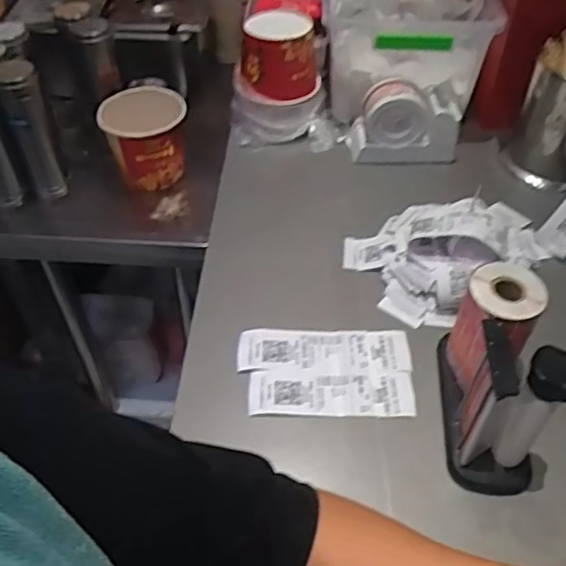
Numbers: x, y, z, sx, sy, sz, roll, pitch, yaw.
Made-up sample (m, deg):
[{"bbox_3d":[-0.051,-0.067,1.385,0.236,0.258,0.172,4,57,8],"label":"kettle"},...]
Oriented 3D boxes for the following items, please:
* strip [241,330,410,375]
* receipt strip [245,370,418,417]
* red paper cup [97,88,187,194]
[{"bbox_3d":[0.045,0.079,0.682,0.189,0.007,0.061,-2,51,-3],"label":"strip"},{"bbox_3d":[0.050,0.116,0.647,0.174,0.006,0.056,0,48,0],"label":"receipt strip"},{"bbox_3d":[-0.211,-0.217,0.947,0.126,0.137,0.130,-15,50,-12],"label":"red paper cup"}]

